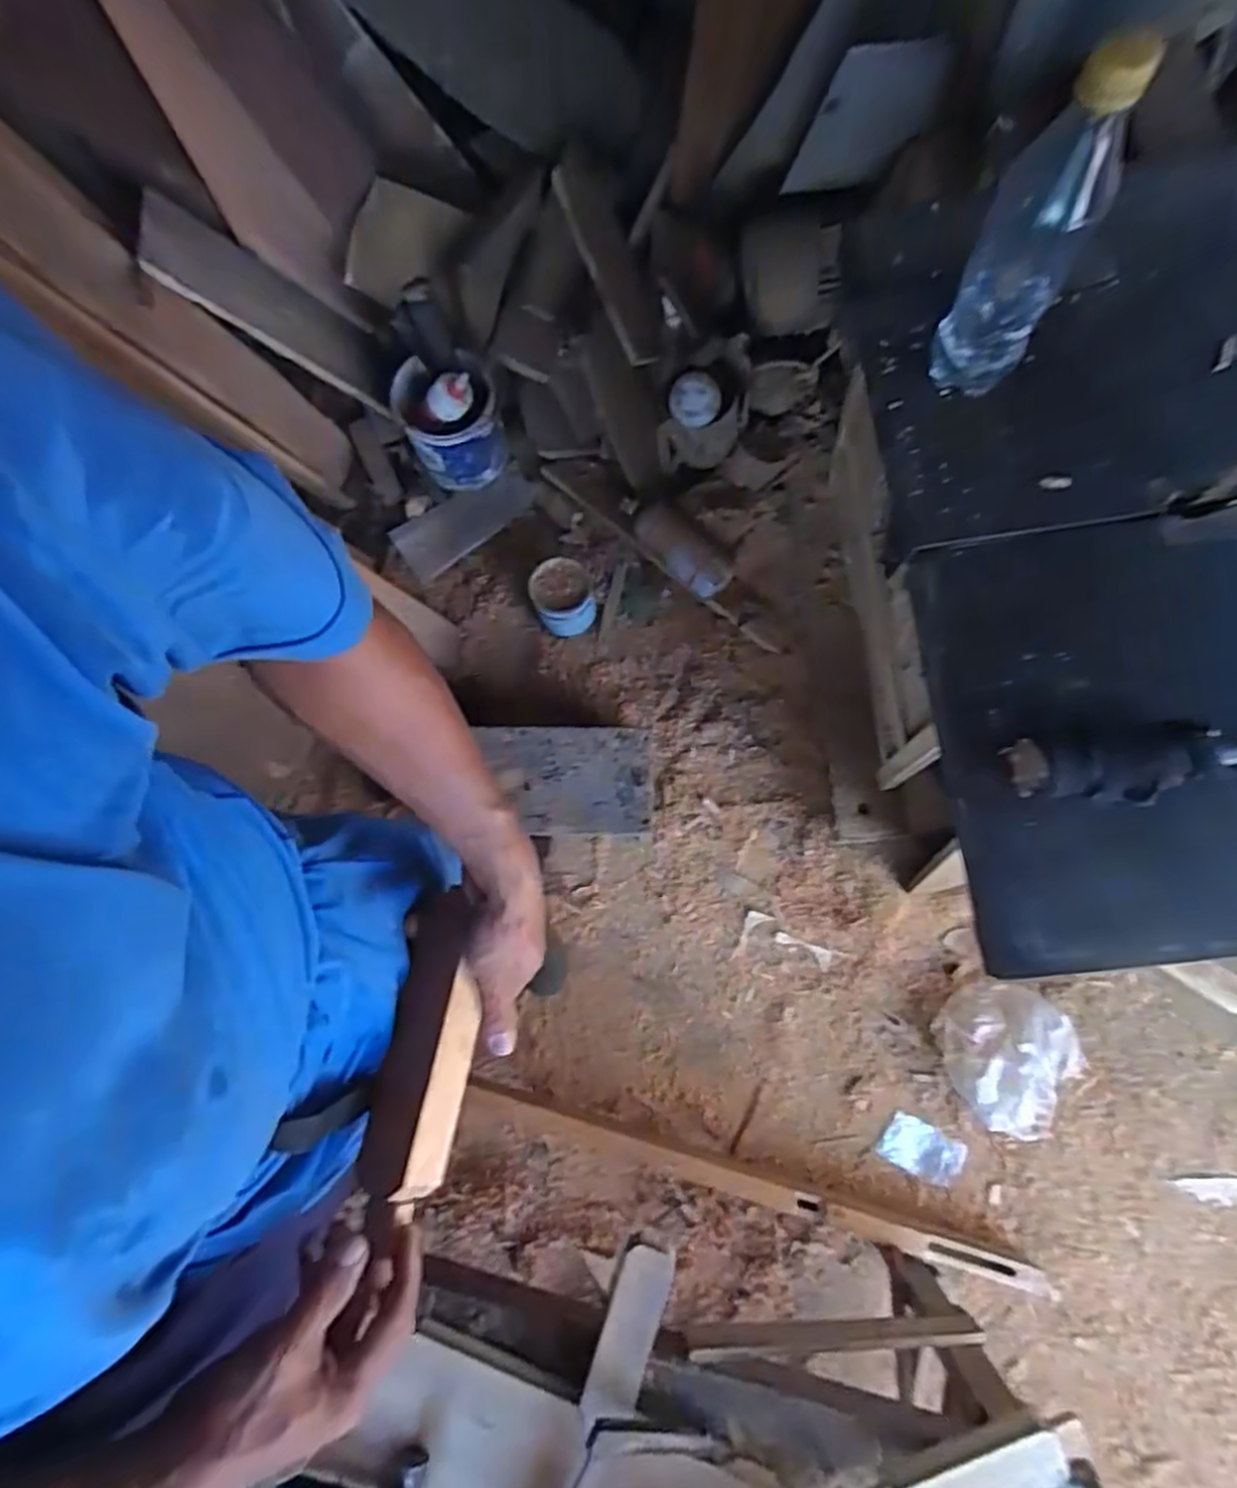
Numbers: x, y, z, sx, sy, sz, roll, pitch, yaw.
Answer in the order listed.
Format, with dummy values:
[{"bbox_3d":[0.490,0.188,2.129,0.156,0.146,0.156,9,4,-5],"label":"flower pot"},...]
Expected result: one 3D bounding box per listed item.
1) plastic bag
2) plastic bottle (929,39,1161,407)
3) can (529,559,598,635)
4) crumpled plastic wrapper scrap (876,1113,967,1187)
[{"bbox_3d":[0.641,0.512,1.195,0.243,0.080,0.219,40,83,8],"label":"plastic bag"},{"bbox_3d":[0.247,-0.298,0.437,0.067,0.209,0.050,33,82,7],"label":"plastic bottle"},{"bbox_3d":[-0.104,-0.271,1.359,0.113,0.115,0.118,-19,79,-2],"label":"can"},{"bbox_3d":[0.506,0.677,1.209,0.129,0.004,0.080,26,81,6],"label":"crumpled plastic wrapper scrap"}]

